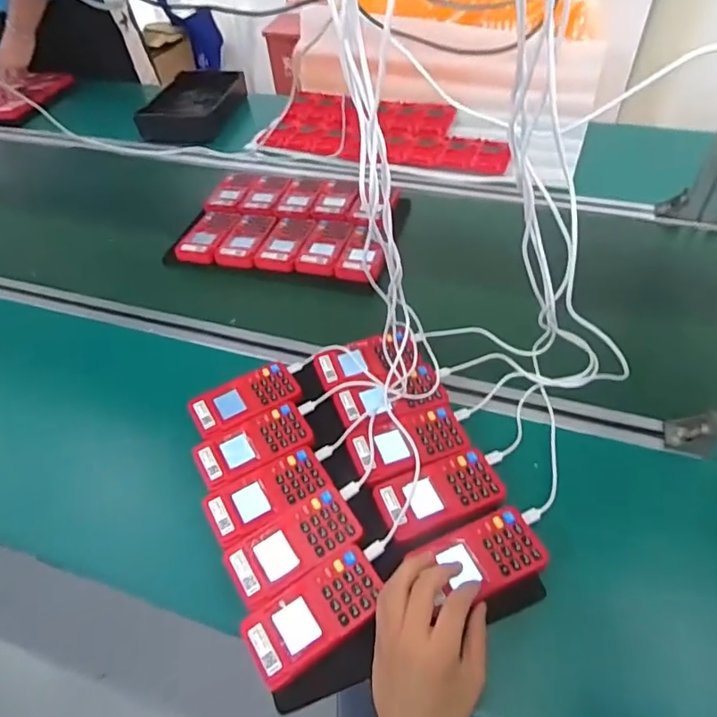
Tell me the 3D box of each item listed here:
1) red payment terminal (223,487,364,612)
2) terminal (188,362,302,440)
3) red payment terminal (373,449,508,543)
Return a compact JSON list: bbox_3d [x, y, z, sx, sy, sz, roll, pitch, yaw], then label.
[{"bbox_3d":[-0.060,0.170,0.488,0.120,0.014,0.065,-28,52,-20],"label":"red payment terminal"},{"bbox_3d":[-0.129,0.045,0.608,0.122,0.012,0.064,-28,52,-20],"label":"terminal"},{"bbox_3d":[0.080,0.130,0.506,0.119,0.011,0.062,-18,49,-12],"label":"red payment terminal"}]

